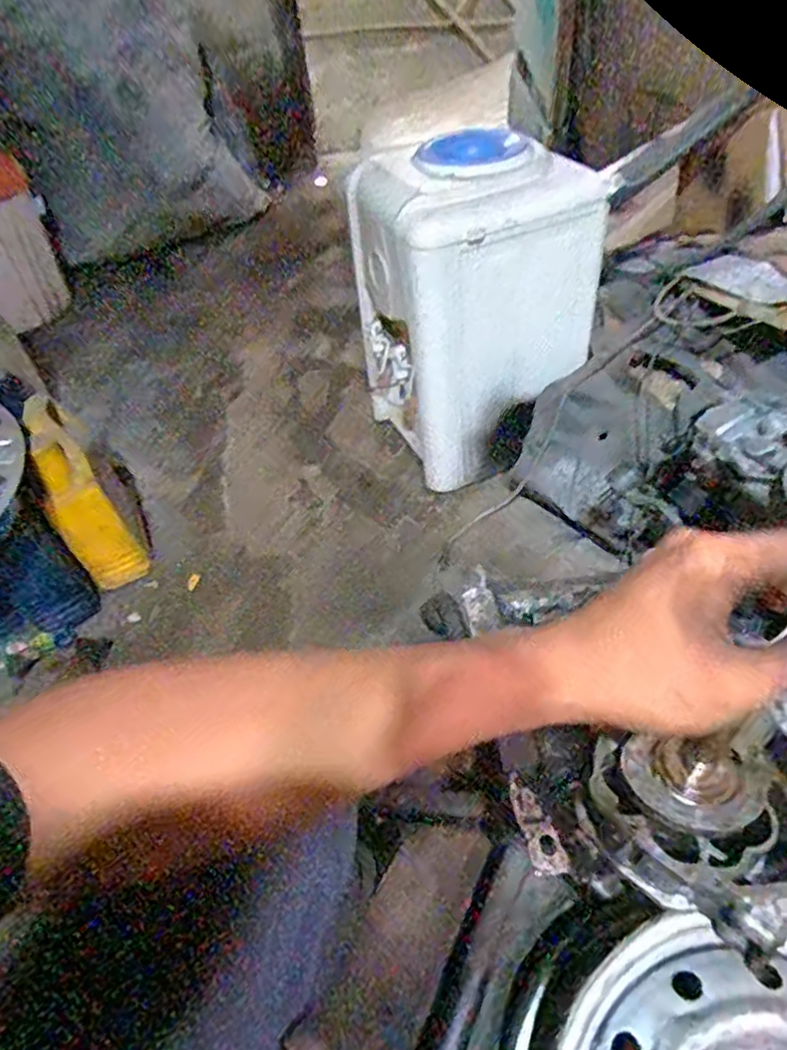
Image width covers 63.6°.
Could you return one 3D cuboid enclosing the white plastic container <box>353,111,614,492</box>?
[{"bbox_3d":[0.137,-0.372,1.114,0.320,0.474,0.304,-21,48,-14],"label":"white plastic container"}]

